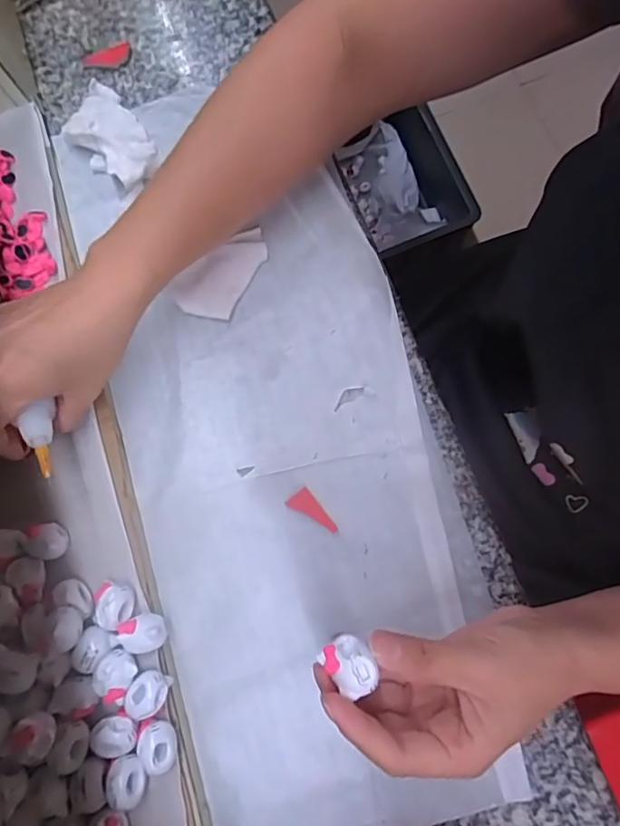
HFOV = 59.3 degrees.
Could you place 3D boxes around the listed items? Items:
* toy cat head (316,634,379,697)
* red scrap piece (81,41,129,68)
[{"bbox_3d":[0.019,0.111,0.240,0.019,0.010,0.025,-42,80,-11],"label":"toy cat head"},{"bbox_3d":[-0.161,-0.282,0.431,0.038,0.004,0.020,-18,78,0],"label":"red scrap piece"}]

